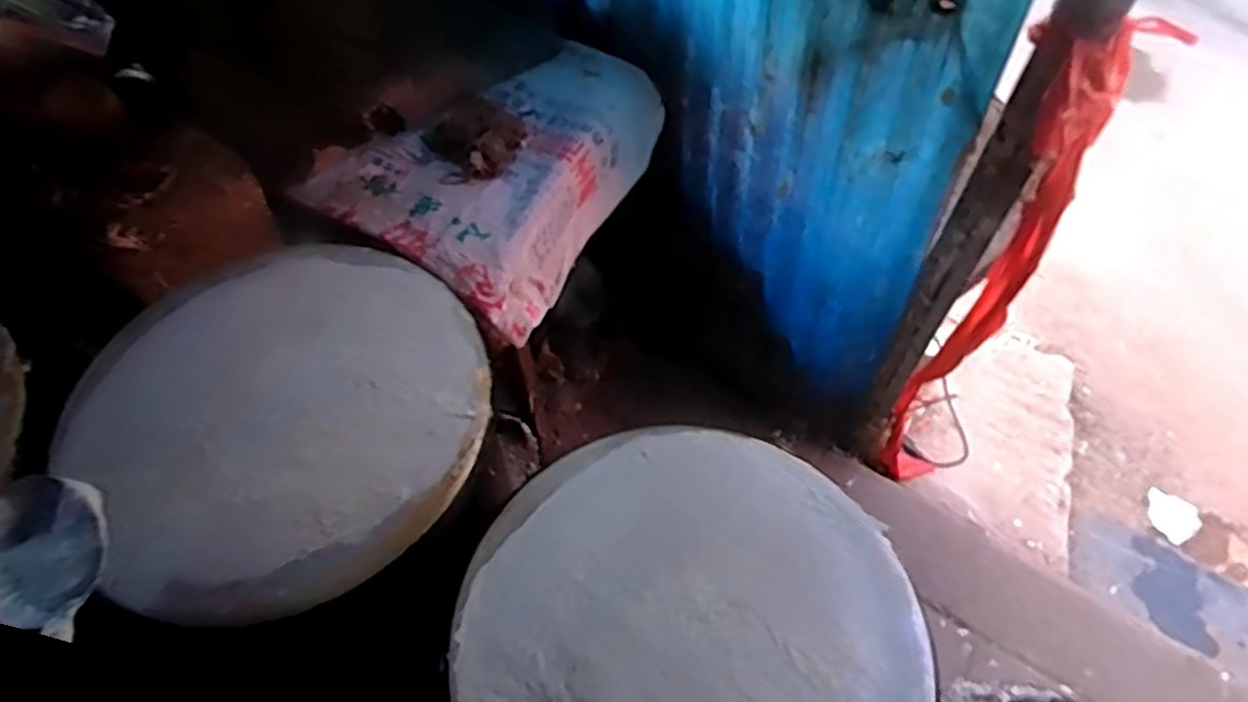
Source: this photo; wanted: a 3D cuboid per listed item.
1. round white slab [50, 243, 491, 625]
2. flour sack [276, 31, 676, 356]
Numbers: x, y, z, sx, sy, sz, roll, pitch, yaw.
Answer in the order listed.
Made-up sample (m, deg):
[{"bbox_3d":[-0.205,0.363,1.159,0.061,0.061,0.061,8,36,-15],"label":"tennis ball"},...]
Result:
[{"bbox_3d":[-0.301,0.043,0.674,0.336,0.031,0.345,0,57,1],"label":"round white slab"},{"bbox_3d":[-0.172,-0.275,1.087,0.353,0.128,0.464,25,61,16],"label":"flour sack"}]

